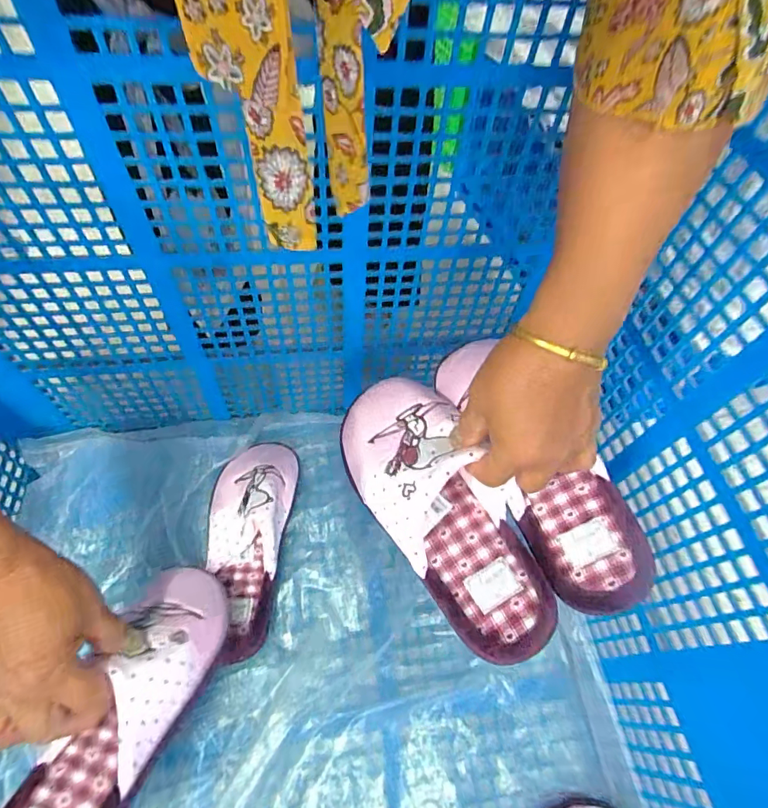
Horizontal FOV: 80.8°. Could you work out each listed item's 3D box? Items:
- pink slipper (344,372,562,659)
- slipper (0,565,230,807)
[{"bbox_3d":[0.043,0.072,0.349,0.091,0.054,0.234,-24,65,-18],"label":"pink slipper"},{"bbox_3d":[-0.197,0.226,0.333,0.083,0.073,0.236,19,47,7],"label":"slipper"}]

